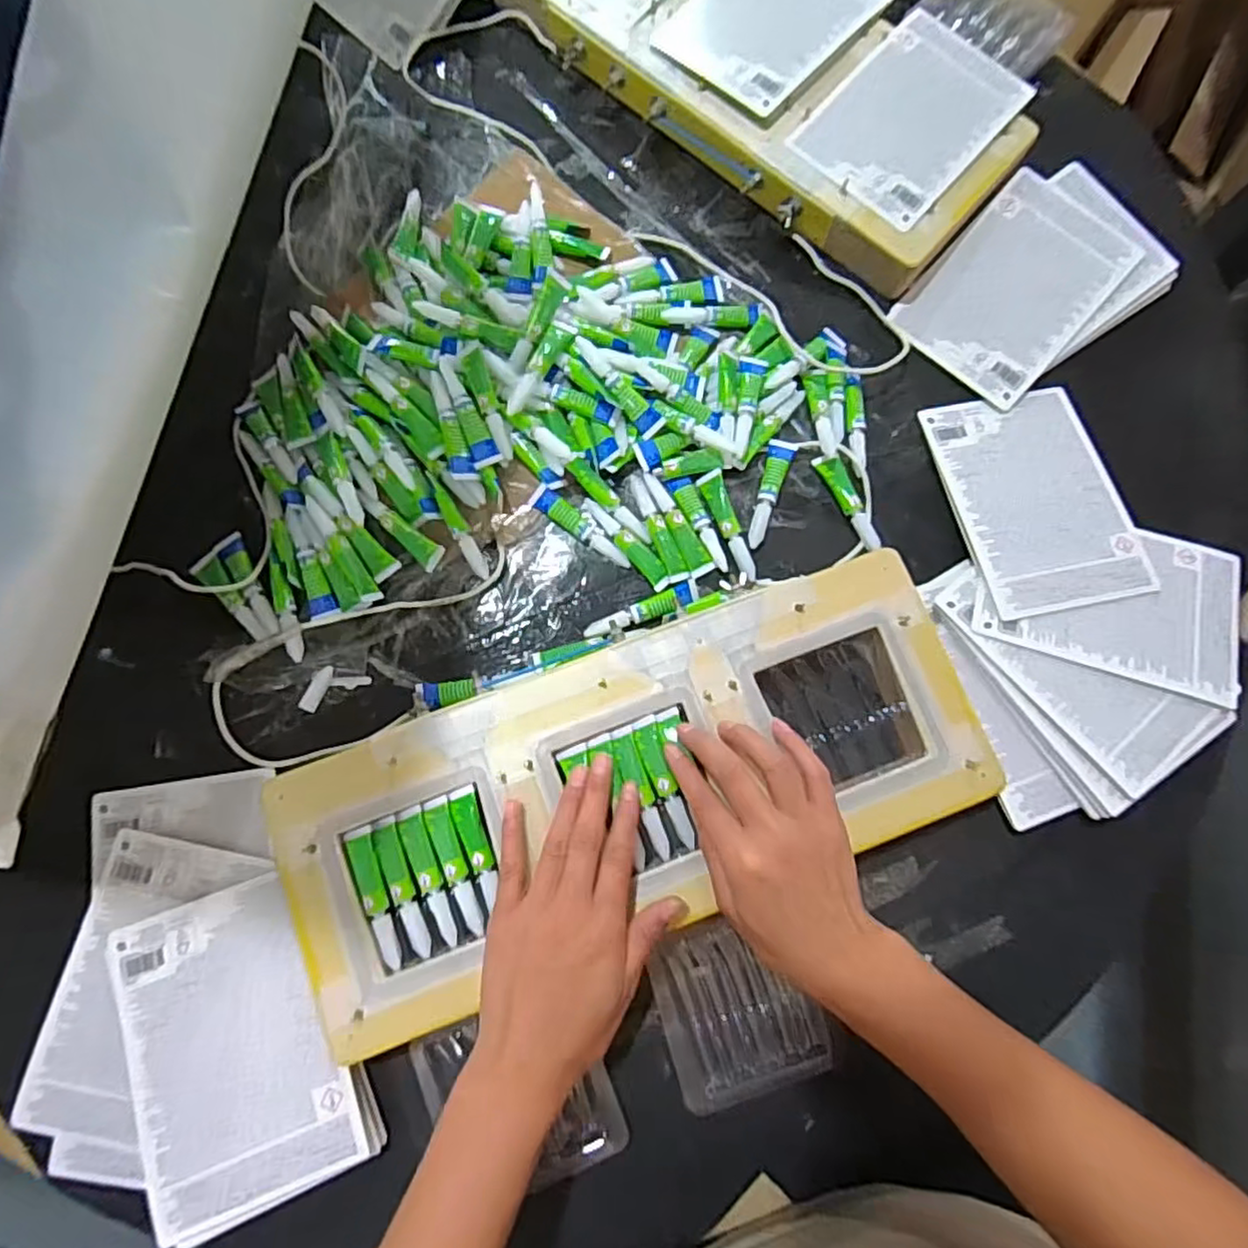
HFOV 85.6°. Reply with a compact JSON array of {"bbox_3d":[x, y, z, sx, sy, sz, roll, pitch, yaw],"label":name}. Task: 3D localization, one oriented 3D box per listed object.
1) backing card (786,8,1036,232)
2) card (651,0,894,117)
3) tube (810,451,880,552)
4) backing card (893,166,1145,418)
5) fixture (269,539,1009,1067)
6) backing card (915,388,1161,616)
[{"bbox_3d":[0.219,-0.385,0.510,0.114,0.004,0.169,41,81,6],"label":"backing card"},{"bbox_3d":[0.118,-0.472,0.522,0.117,0.011,0.159,42,83,10],"label":"card"},{"bbox_3d":[0.163,-0.089,0.479,0.018,0.010,0.077,-25,81,-6],"label":"tube"},{"bbox_3d":[0.299,-0.256,0.513,0.112,0.006,0.167,42,88,8],"label":"backing card"},{"bbox_3d":[0.009,0.098,0.416,0.419,0.019,0.168,-20,80,-6],"label":"fixture"},{"bbox_3d":[0.292,-0.091,0.480,0.114,0.006,0.166,-10,71,-3],"label":"backing card"}]

